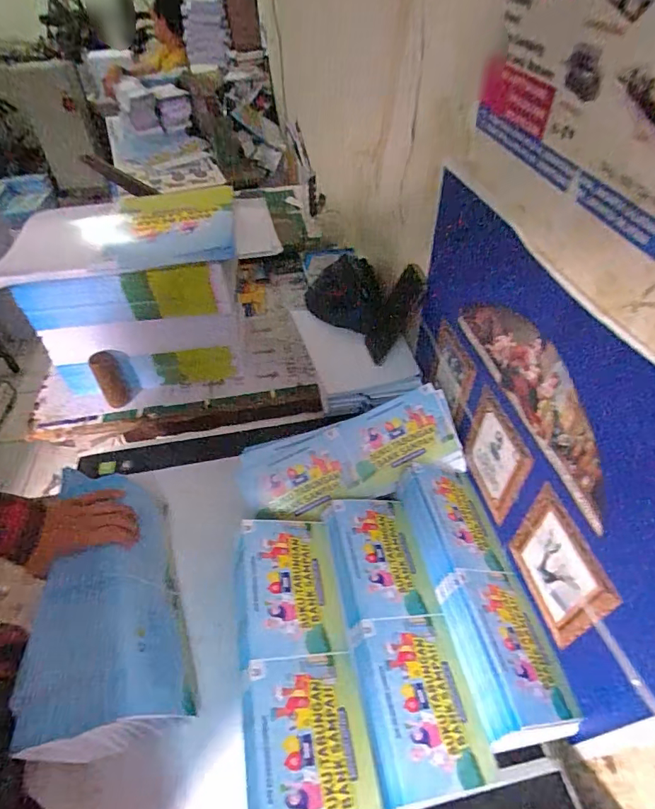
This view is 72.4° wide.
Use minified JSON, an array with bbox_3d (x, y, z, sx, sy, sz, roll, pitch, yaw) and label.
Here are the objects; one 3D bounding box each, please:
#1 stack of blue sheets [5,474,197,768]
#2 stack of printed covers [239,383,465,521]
[{"bbox_3d":[-0.272,0.237,0.562,0.144,0.142,0.317,-16,48,-13],"label":"stack of blue sheets"},{"bbox_3d":[0.036,0.084,0.640,0.313,0.040,0.136,-21,85,-10],"label":"stack of printed covers"}]

